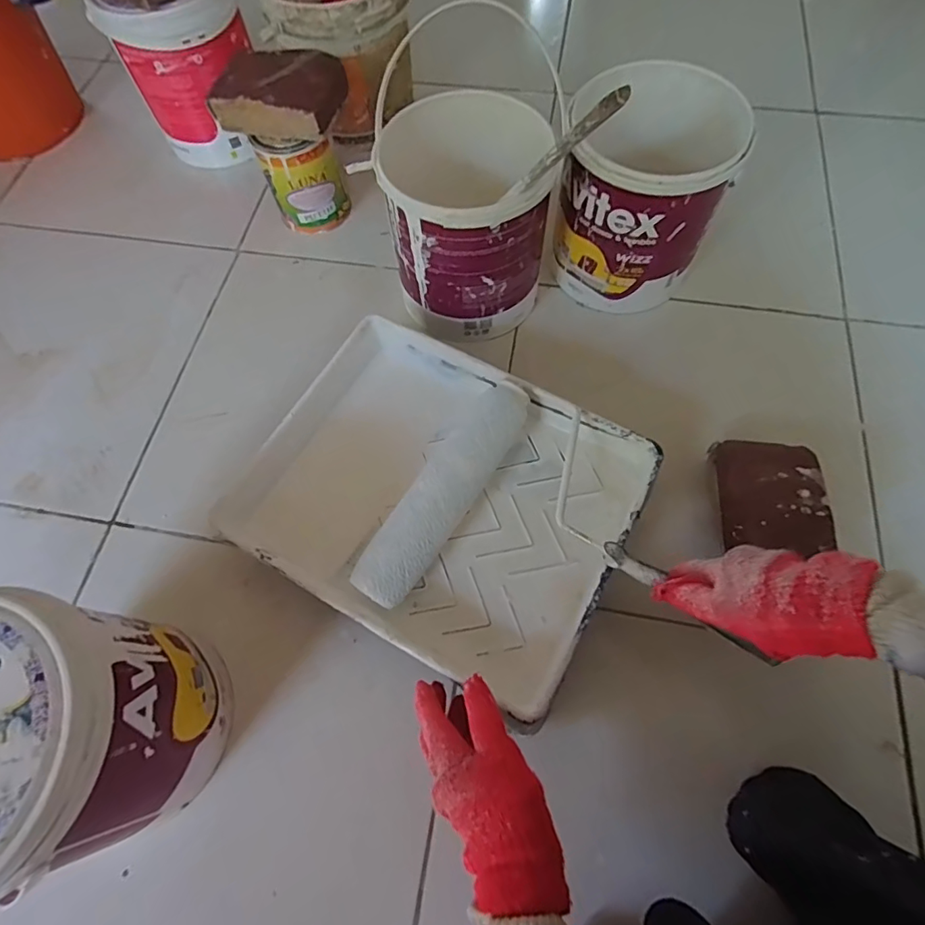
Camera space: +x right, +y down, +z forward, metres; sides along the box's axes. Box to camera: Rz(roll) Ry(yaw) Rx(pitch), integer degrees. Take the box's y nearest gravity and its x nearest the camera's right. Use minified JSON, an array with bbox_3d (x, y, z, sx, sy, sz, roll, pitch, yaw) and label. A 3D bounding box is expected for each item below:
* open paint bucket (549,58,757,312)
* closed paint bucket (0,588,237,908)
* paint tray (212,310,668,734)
[{"bbox_3d":[0.204,-0.303,0.601,0.166,0.197,0.175,-1,66,1],"label":"open paint bucket"},{"bbox_3d":[-0.298,0.202,0.388,0.162,0.210,0.162,-1,66,1],"label":"closed paint bucket"},{"bbox_3d":[-0.024,0.033,0.519,0.354,0.088,0.282,29,70,13],"label":"paint tray"}]

